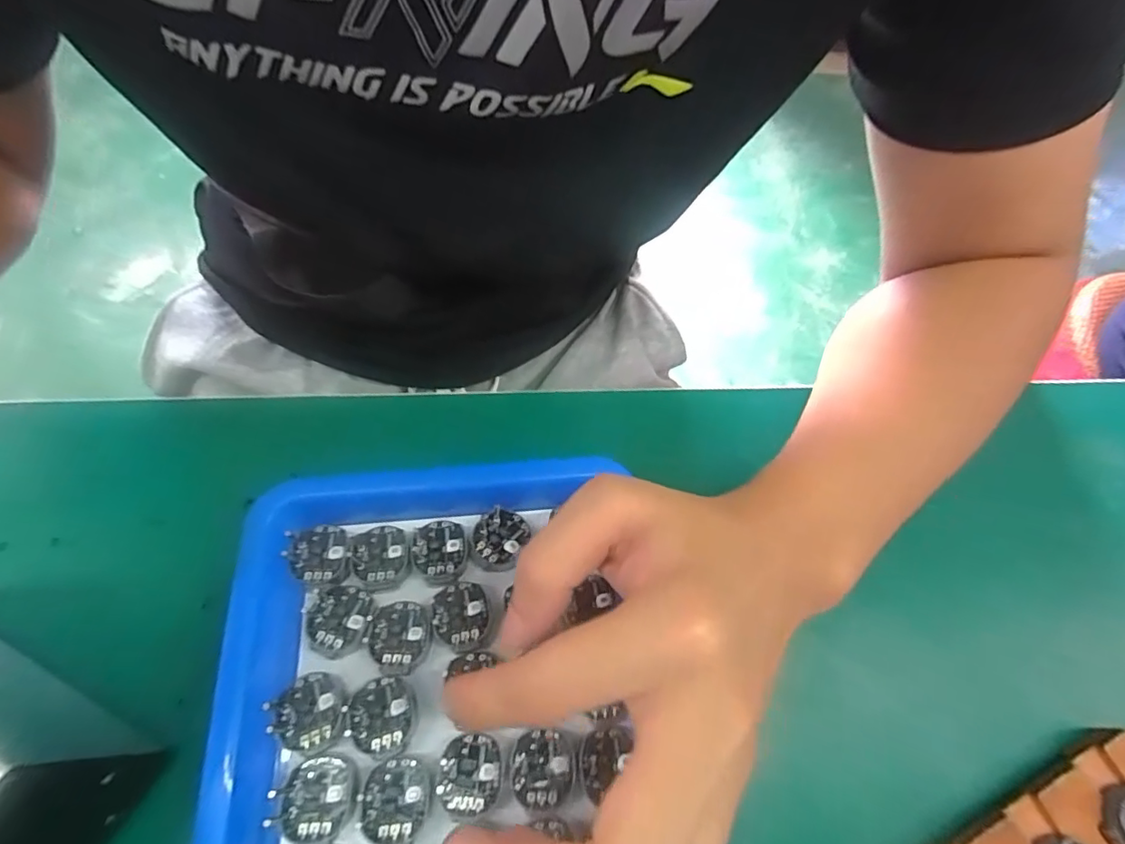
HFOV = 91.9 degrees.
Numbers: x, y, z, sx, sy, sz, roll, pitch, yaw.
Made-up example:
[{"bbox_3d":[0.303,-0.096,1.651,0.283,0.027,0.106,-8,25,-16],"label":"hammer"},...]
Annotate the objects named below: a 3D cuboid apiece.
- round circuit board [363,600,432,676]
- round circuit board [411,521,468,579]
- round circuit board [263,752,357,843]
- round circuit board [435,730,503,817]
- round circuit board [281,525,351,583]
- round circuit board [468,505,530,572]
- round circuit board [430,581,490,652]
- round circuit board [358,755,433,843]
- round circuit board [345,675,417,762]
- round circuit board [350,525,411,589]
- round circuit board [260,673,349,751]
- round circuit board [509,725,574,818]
[{"bbox_3d":[-0.068,0.089,0.225,0.026,0.004,0.028,2,65,-5],"label":"round circuit board"},{"bbox_3d":[-0.054,0.056,0.242,0.024,0.004,0.024,2,65,-5],"label":"round circuit board"},{"bbox_3d":[-0.091,0.137,0.197,0.028,0.004,0.028,10,65,-1],"label":"round circuit board"},{"bbox_3d":[-0.035,0.133,0.206,0.024,0.006,0.026,2,65,-5],"label":"round circuit board"},{"bbox_3d":[-0.107,0.058,0.238,0.026,0.004,0.025,2,65,-5],"label":"round circuit board"},{"bbox_3d":[-0.029,0.053,0.247,0.023,0.005,0.028,33,66,9],"label":"round circuit board"},{"bbox_3d":[-0.044,0.082,0.231,0.025,0.004,0.027,2,65,-5],"label":"round circuit board"},{"bbox_3d":[-0.061,0.139,0.199,0.024,0.004,0.028,10,65,-2],"label":"round circuit board"},{"bbox_3d":[-0.071,0.114,0.212,0.026,0.004,0.027,2,65,-5],"label":"round circuit board"},{"bbox_3d":[-0.080,0.058,0.239,0.024,0.004,0.026,2,65,-5],"label":"round circuit board"},{"bbox_3d":[-0.097,0.111,0.210,0.026,0.005,0.026,2,65,-5],"label":"round circuit board"},{"bbox_3d":[-0.008,0.133,0.207,0.023,0.004,0.028,6,65,-3],"label":"round circuit board"}]

